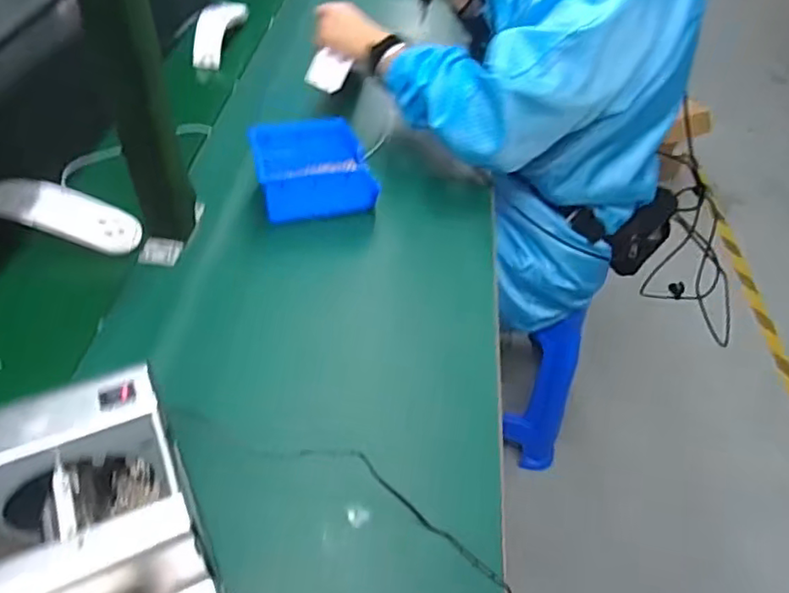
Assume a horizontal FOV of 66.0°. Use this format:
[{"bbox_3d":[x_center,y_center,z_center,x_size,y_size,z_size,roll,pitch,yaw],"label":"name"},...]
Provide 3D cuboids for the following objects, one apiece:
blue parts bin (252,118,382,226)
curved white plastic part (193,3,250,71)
[{"bbox_3d":[-0.096,-0.147,0.729,0.134,0.076,0.111,-9,48,-14],"label":"blue parts bin"},{"bbox_3d":[-0.293,-0.443,1.002,0.047,0.046,0.156,13,61,6],"label":"curved white plastic part"}]

